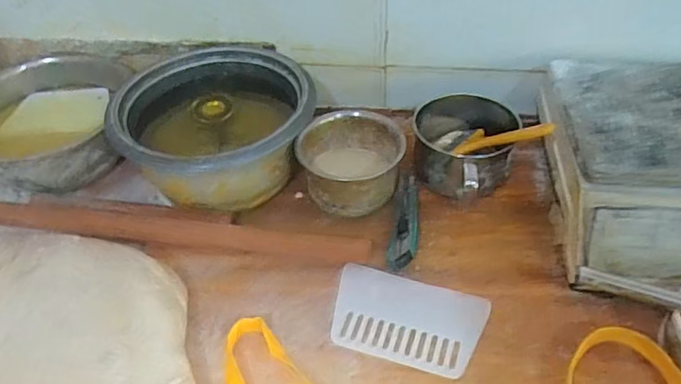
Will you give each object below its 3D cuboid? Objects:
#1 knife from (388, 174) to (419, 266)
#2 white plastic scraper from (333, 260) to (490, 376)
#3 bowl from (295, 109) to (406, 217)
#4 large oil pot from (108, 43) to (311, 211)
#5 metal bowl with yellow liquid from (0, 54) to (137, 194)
[{"bbox_3d":[0.081,0.031,0.689,0.030,0.018,0.137,6,49,11],"label":"knife"},{"bbox_3d":[0.069,0.134,0.611,0.158,0.004,0.103,13,48,13],"label":"white plastic scraper"},{"bbox_3d":[0.014,-0.043,0.724,0.122,0.086,0.117,-3,48,3],"label":"bowl"},{"bbox_3d":[-0.161,-0.084,0.755,0.236,0.116,0.219,-3,48,3],"label":"large oil pot"},{"bbox_3d":[-0.411,-0.098,0.785,0.205,0.080,0.206,-3,48,3],"label":"metal bowl with yellow liquid"}]

